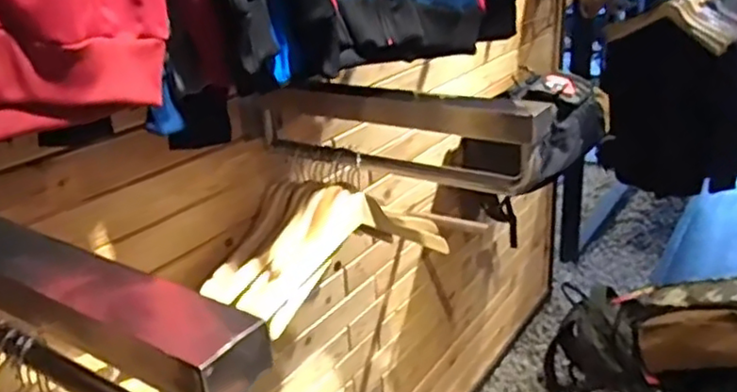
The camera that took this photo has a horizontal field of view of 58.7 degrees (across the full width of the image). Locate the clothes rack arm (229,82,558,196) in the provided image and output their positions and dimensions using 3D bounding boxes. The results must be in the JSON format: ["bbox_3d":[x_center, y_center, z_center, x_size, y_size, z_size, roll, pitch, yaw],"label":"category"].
[{"bbox_3d":[0.014,-0.094,0.968,0.518,0.146,0.064,12,28,33],"label":"clothes rack arm"}]

